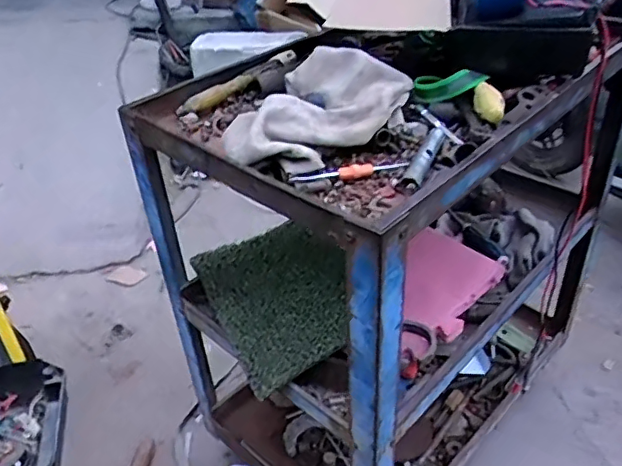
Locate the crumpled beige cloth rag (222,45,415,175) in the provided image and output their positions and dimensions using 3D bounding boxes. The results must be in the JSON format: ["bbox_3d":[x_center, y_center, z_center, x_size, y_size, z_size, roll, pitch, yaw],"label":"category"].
[{"bbox_3d":[0.007,-0.148,0.639,0.139,0.084,0.233,25,40,35],"label":"crumpled beige cloth rag"}]

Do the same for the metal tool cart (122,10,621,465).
[{"bbox_3d":[0.158,0.024,0.950,0.396,0.709,0.718,26,41,36],"label":"metal tool cart"}]

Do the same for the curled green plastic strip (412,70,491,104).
[{"bbox_3d":[0.173,-0.186,0.715,0.085,0.032,0.039,-8,29,19],"label":"curled green plastic strip"}]

